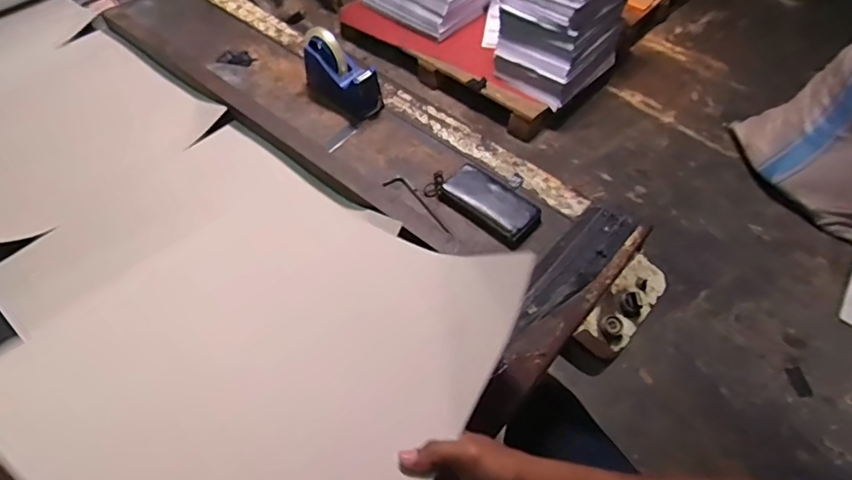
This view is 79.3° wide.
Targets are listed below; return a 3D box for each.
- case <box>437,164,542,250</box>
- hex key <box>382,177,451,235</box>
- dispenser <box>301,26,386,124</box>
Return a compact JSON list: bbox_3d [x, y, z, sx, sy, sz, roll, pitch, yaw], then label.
[{"bbox_3d":[0.104,-0.060,0.821,0.162,0.026,0.093,39,62,24],"label":"case"},{"bbox_3d":[-0.008,-0.059,0.824,0.141,0.006,0.030,38,71,19],"label":"hex key"},{"bbox_3d":[-0.159,-0.304,0.937,0.167,0.108,0.072,36,61,22],"label":"dispenser"}]

